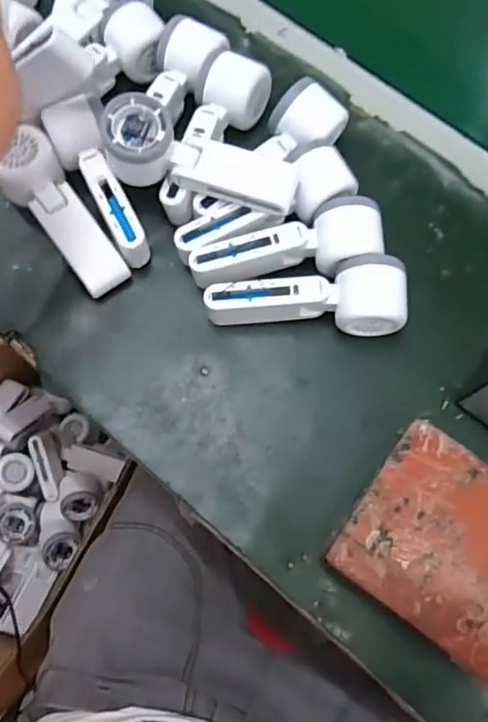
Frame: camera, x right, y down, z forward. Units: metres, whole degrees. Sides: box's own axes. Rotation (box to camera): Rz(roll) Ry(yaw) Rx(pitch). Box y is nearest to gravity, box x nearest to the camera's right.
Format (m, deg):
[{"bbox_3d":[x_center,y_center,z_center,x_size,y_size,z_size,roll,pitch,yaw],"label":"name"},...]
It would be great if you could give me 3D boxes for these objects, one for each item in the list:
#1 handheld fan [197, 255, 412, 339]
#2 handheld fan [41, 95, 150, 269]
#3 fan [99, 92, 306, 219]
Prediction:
[{"bbox_3d":[0.054,-0.059,0.487,0.163,0.047,0.063,6,74,1],"label":"handheld fan"},{"bbox_3d":[-0.126,-0.159,0.509,0.050,0.054,0.160,-27,75,-8],"label":"handheld fan"},{"bbox_3d":[-0.033,-0.175,0.474,0.167,0.045,0.063,13,73,4],"label":"fan"}]

